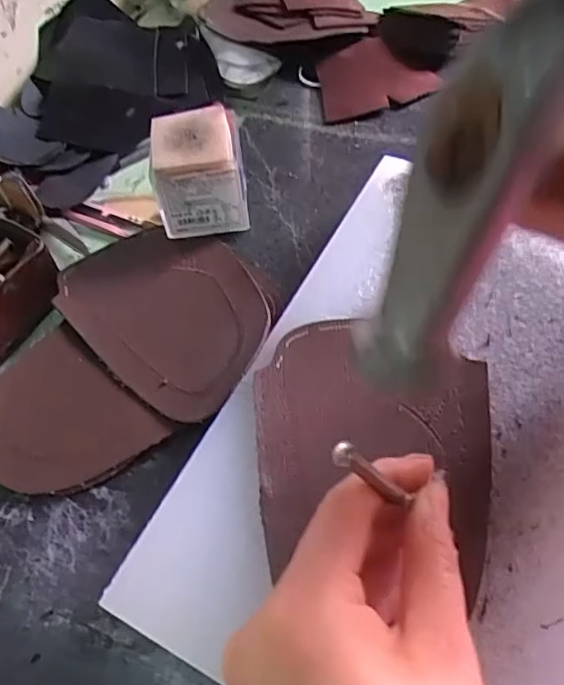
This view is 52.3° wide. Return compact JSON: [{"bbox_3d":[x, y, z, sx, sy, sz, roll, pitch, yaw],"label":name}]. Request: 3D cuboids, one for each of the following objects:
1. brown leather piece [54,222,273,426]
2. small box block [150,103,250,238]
[{"bbox_3d":[-0.065,-0.026,0.335,0.143,0.014,0.100,38,67,25],"label":"brown leather piece"},{"bbox_3d":[-0.052,-0.107,0.366,0.054,0.059,0.050,-7,57,0],"label":"small box block"}]

